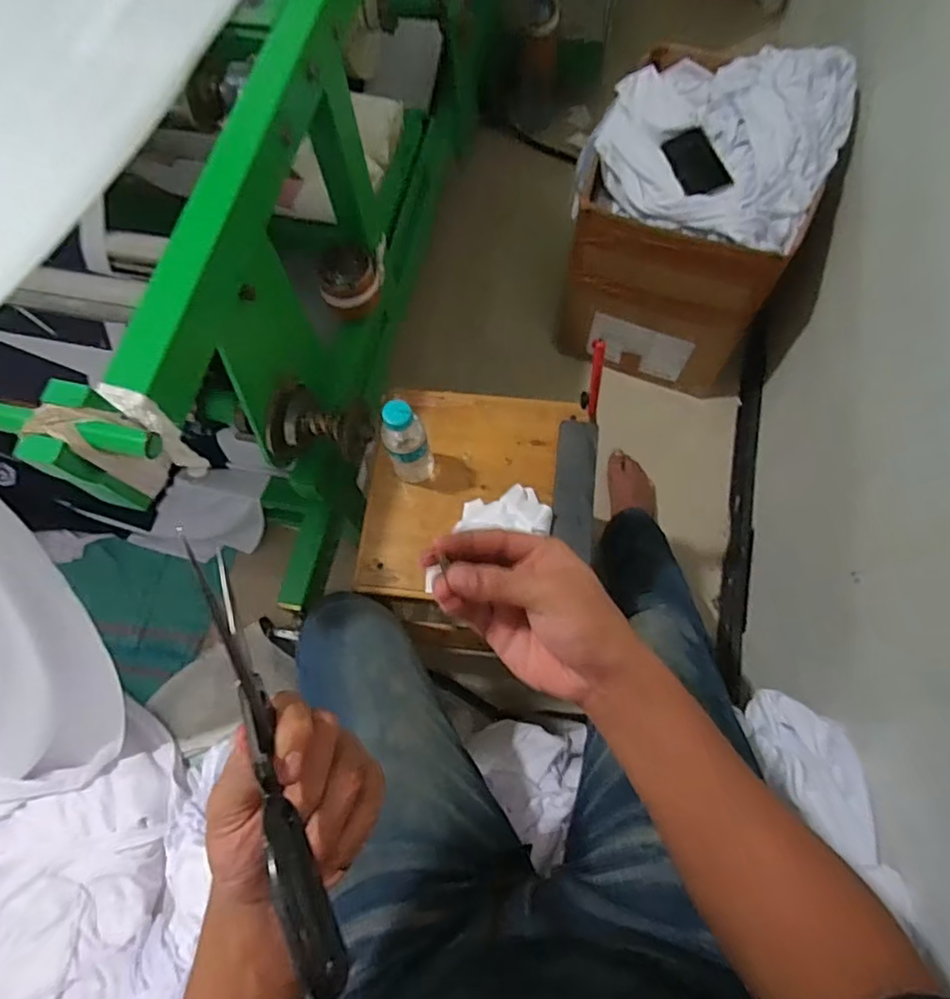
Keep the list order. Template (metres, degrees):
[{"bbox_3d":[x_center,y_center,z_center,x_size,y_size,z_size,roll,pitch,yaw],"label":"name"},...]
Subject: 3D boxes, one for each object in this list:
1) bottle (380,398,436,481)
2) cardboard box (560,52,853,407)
[{"bbox_3d":[-0.078,-0.062,0.707,0.052,0.152,0.041,-13,70,-3],"label":"bottle"},{"bbox_3d":[0.423,-0.566,1.232,0.415,0.436,0.454,19,71,9],"label":"cardboard box"}]

